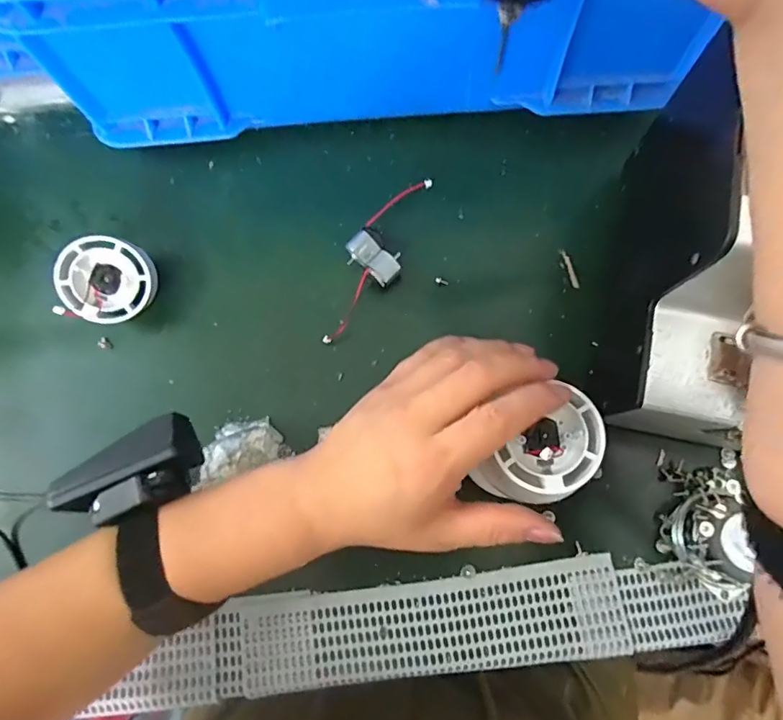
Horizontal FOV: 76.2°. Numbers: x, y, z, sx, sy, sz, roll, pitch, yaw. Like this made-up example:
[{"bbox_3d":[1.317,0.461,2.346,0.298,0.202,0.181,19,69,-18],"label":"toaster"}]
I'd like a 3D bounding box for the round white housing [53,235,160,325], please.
[{"bbox_3d":[-0.187,-0.052,0.329,0.053,0.028,0.055,32,82,-23],"label":"round white housing"}]

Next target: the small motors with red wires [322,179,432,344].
[{"bbox_3d":[-0.010,-0.070,0.340,0.037,0.019,0.128,17,80,4],"label":"small motors with red wires"}]

